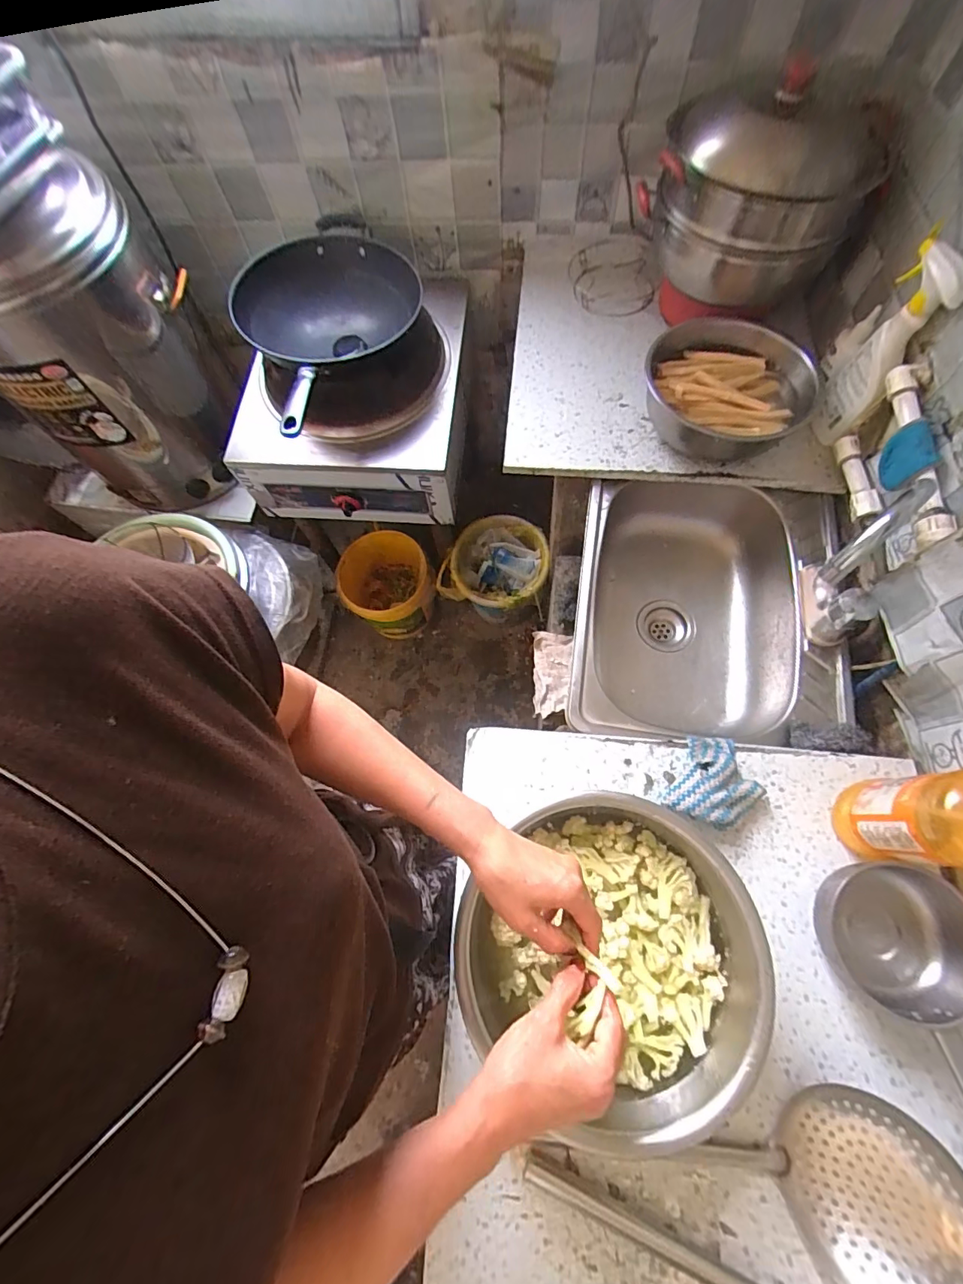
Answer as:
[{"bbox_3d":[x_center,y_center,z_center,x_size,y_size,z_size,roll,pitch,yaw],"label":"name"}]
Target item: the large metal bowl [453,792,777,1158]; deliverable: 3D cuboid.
[{"bbox_3d":[0.144,0.339,0.535,0.295,0.117,0.292,-1,69,2],"label":"large metal bowl"}]

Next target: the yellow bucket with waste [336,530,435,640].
[{"bbox_3d":[-0.289,-0.163,1.492,0.257,0.291,0.264,-1,69,2],"label":"yellow bucket with waste"}]

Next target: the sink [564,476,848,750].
[{"bbox_3d":[0.375,-0.035,0.851,0.412,0.186,0.476,8,70,5],"label":"sink"}]

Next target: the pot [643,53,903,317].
[{"bbox_3d":[0.425,-0.690,0.751,0.290,0.246,0.249,35,74,14],"label":"pot"}]

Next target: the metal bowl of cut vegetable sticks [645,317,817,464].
[{"bbox_3d":[0.425,-0.434,0.819,0.230,0.099,0.249,-1,69,2],"label":"metal bowl of cut vegetable sticks"}]

